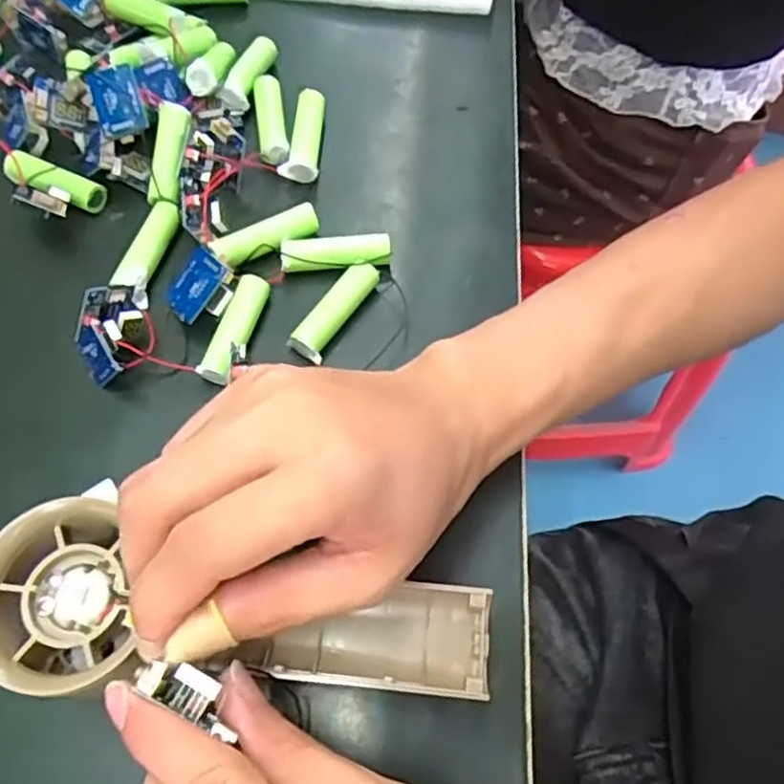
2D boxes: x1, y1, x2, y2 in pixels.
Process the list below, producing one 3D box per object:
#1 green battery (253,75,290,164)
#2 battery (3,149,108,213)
[{"bbox_3d":[-0.062,-0.139,0.349,0.014,0.014,0.051,-8,65,-7],"label":"green battery"},{"bbox_3d":[-0.164,-0.102,0.328,0.051,0.014,0.014,24,66,9],"label":"battery"}]

